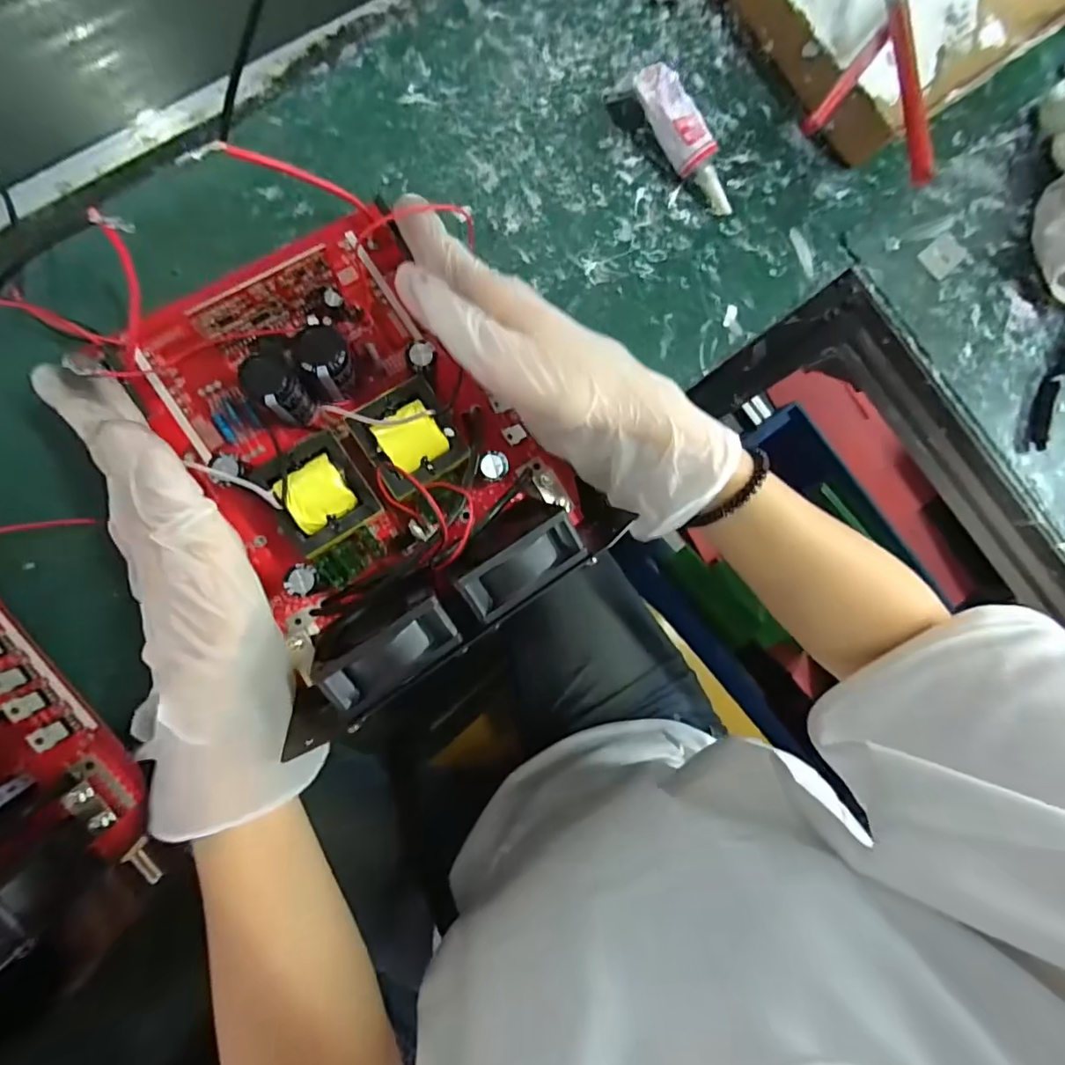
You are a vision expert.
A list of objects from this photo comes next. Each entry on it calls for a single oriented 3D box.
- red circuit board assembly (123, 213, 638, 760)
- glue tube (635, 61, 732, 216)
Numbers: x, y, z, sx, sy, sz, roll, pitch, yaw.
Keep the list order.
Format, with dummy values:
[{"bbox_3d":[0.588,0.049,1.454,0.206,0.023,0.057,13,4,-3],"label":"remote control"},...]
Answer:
[{"bbox_3d":[-0.084,-0.040,0.256,0.175,0.063,0.208,-34,92,-9],"label":"red circuit board assembly"},{"bbox_3d":[0.089,-0.223,0.306,0.026,0.018,0.086,-40,105,-9],"label":"glue tube"}]

